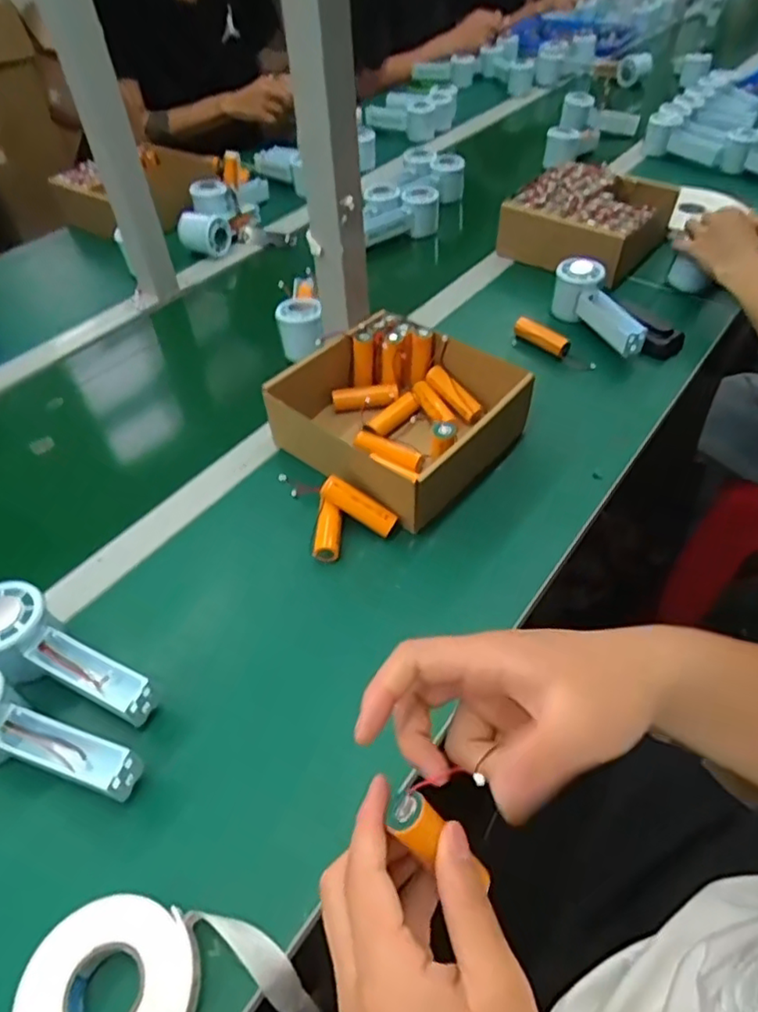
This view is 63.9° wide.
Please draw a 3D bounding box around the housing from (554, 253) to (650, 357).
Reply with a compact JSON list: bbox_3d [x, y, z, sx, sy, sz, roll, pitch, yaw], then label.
[{"bbox_3d":[0.261,-0.232,0.733,0.056,0.068,0.139,-12,49,-7],"label":"housing"}]

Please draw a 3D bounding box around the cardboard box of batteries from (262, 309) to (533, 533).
[{"bbox_3d":[0.023,-0.098,0.612,0.198,0.077,0.201,34,58,28],"label":"cardboard box of batteries"}]

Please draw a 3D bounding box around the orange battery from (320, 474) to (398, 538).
[{"bbox_3d":[-0.018,-0.001,0.540,0.073,0.022,0.019,33,55,2],"label":"orange battery"}]

